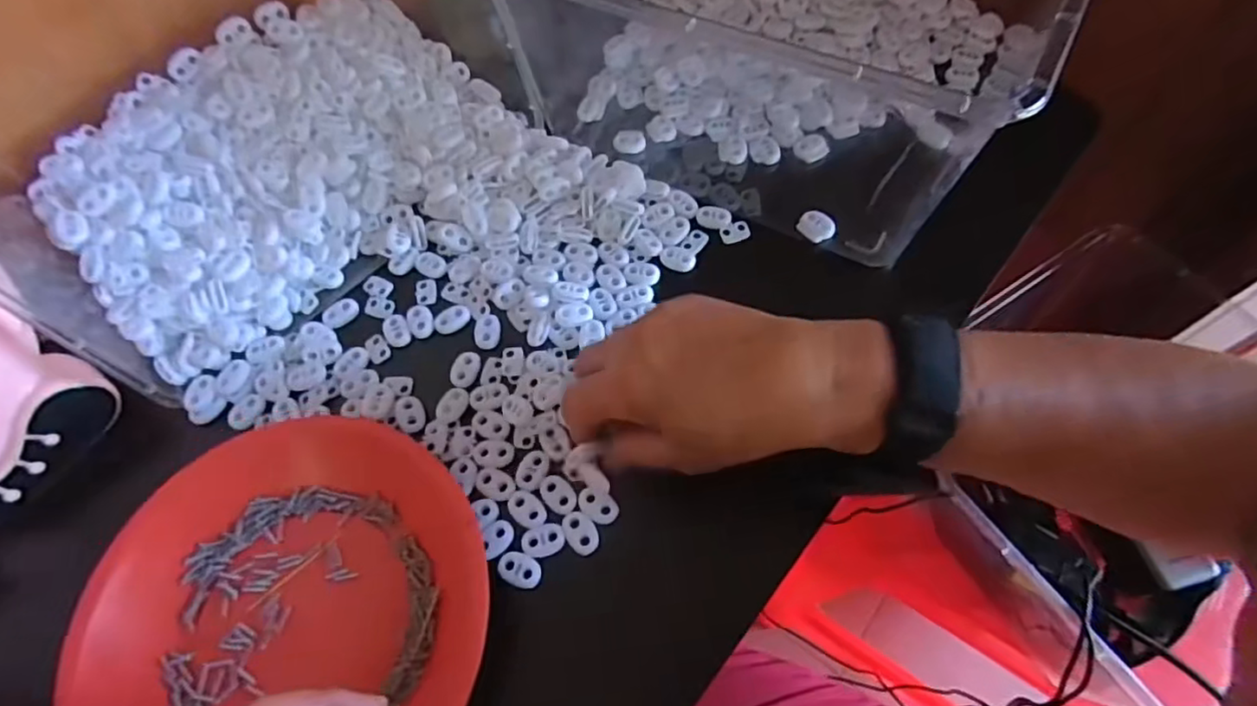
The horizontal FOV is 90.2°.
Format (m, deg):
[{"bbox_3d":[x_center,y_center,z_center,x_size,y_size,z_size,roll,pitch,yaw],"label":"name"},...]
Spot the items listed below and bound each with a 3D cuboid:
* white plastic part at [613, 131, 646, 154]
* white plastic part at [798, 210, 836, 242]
[{"bbox_3d":[0.001,-0.149,0.441,0.022,0.008,0.017,-3,62,2],"label":"white plastic part"},{"bbox_3d":[0.120,-0.080,0.397,0.019,0.005,0.023,-47,73,8],"label":"white plastic part"}]

